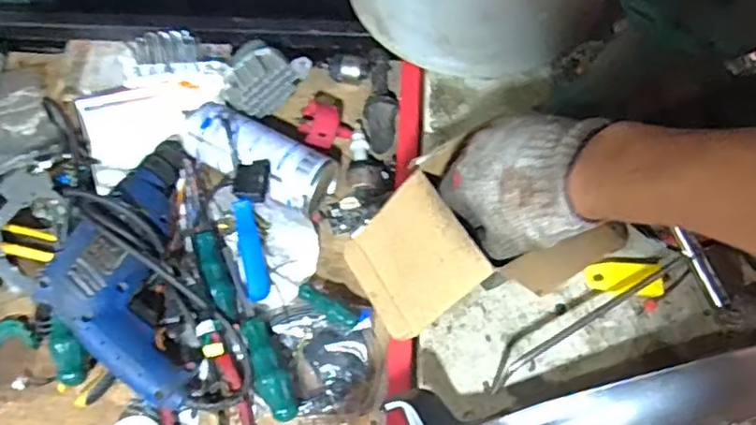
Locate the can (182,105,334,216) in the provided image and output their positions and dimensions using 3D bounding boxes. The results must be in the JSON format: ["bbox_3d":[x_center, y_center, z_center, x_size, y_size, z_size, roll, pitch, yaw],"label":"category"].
[{"bbox_3d":[-0.125,-0.060,0.665,0.159,0.062,0.066,26,69,12],"label":"can"}]

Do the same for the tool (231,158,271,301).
[{"bbox_3d":[-0.125,0.018,0.622,0.038,0.026,0.135,-2,94,0],"label":"tool"}]

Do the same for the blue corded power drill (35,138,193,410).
[{"bbox_3d":[-0.243,0.049,0.588,0.110,0.056,0.261,-8,66,-2],"label":"blue corded power drill"}]

